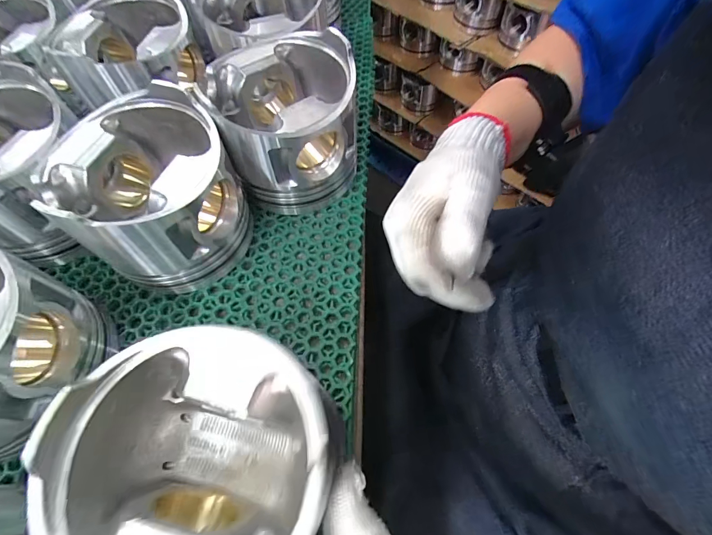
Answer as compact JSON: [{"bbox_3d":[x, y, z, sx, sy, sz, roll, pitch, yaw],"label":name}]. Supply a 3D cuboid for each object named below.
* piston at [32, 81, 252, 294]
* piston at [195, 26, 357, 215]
[{"bbox_3d":[-0.141,-0.049,0.262,0.109,0.100,0.108,-29,64,-13],"label":"piston"},{"bbox_3d":[-0.053,-0.114,0.294,0.099,0.098,0.107,-1,61,2],"label":"piston"}]

